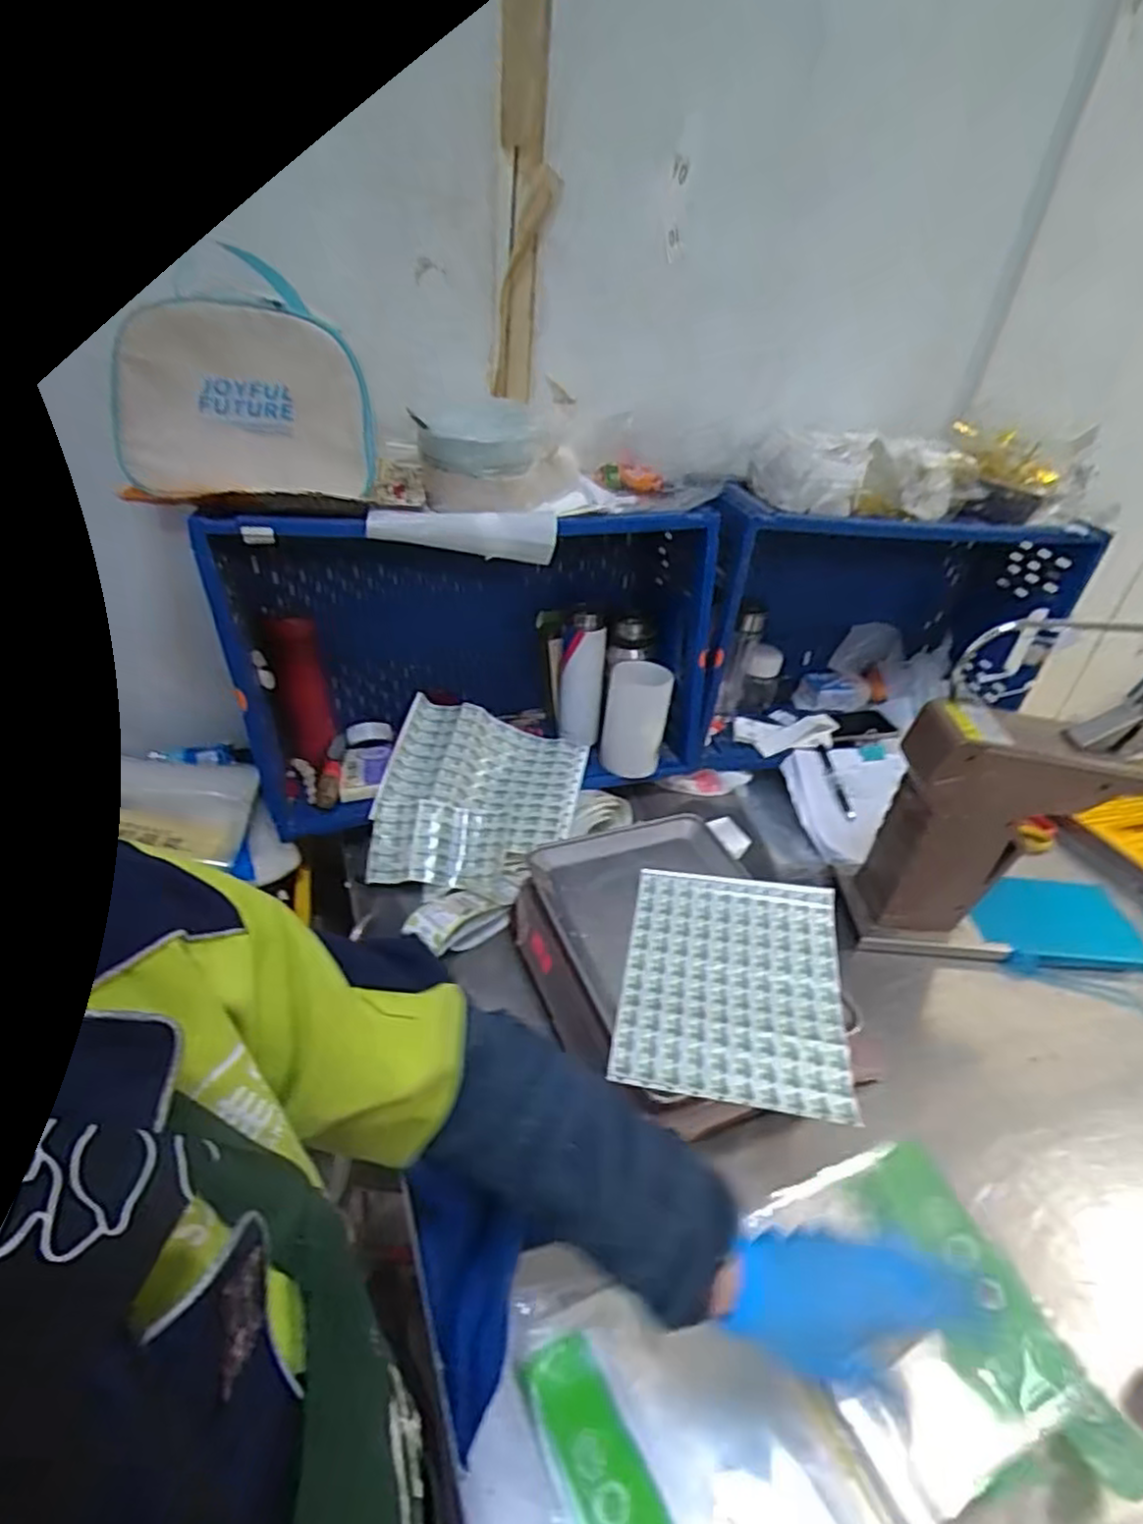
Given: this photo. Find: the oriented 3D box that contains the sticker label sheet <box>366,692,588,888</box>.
[{"bbox_3d":[-0.129,0.050,0.964,0.254,0.035,0.262,16,57,-2],"label":"sticker label sheet"}]

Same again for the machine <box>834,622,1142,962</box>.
[{"bbox_3d":[0.526,0.048,0.857,0.272,0.407,0.128,1,36,-9],"label":"machine"}]

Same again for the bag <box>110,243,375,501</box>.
[{"bbox_3d":[-0.329,-0.372,0.729,0.236,0.173,0.084,-1,36,-11],"label":"bag"}]

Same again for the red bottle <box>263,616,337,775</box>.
[{"bbox_3d":[-0.359,-0.095,0.974,0.068,0.202,0.057,-15,20,-28],"label":"red bottle"}]

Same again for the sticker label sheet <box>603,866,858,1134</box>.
[{"bbox_3d":[0.160,0.214,0.710,0.208,0.035,0.266,12,36,6],"label":"sticker label sheet"}]

